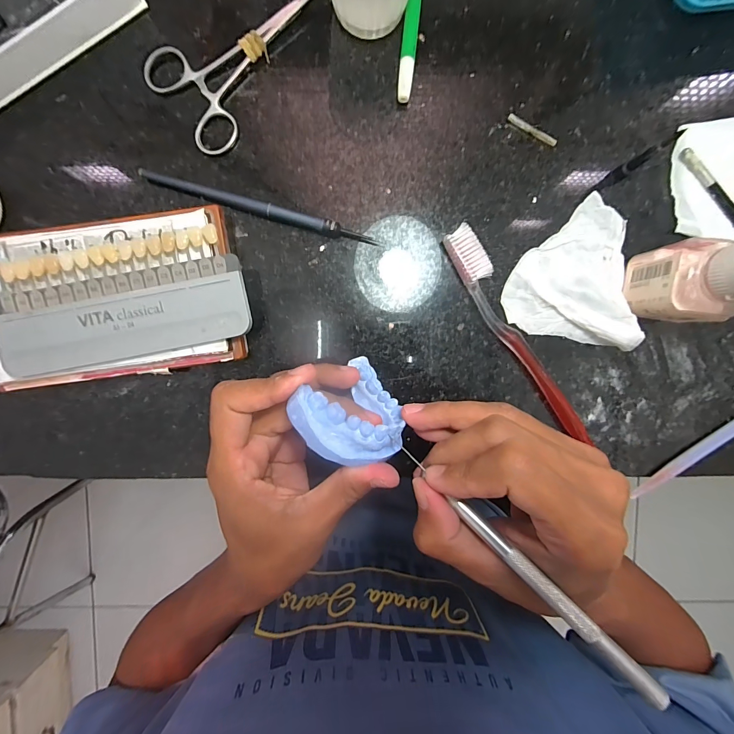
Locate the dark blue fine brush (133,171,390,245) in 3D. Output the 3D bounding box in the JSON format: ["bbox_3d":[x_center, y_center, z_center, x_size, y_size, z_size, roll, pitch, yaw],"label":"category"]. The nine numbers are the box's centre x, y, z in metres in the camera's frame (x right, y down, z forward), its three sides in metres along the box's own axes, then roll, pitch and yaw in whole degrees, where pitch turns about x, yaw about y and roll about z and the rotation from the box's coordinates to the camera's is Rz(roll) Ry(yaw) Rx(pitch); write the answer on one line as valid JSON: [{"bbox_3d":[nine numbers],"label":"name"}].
[{"bbox_3d":[-0.067,-0.102,0.230,0.154,0.008,0.009,15,94,-2],"label":"dark blue fine brush"}]

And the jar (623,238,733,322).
[{"bbox_3d":[0.188,-0.049,0.204,0.033,0.072,0.042,3,95,-1],"label":"jar"}]

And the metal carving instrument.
[{"bbox_3d":[0.064,0.083,0.152,0.127,0.004,0.007,42,93,22],"label":"metal carving instrument"}]

